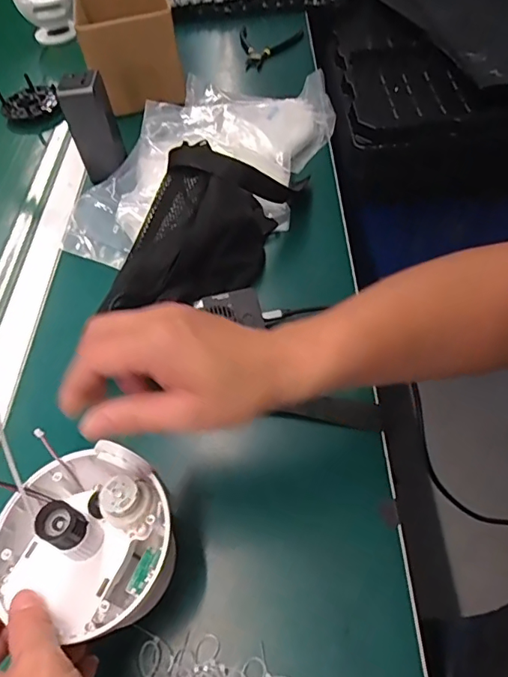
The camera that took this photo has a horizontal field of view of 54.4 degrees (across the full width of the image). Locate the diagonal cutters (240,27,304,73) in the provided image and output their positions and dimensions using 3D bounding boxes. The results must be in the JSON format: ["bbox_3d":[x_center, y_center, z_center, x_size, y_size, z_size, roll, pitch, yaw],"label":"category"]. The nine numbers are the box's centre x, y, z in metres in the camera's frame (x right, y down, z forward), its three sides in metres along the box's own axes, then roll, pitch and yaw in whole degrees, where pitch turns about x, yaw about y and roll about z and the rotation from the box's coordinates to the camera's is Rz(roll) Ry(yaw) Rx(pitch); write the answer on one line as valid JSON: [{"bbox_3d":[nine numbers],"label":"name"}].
[{"bbox_3d":[0.016,-0.486,0.824,0.110,0.014,0.110,13,57,14],"label":"diagonal cutters"}]

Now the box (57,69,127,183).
[{"bbox_3d":[-0.202,-0.269,0.620,0.046,0.114,0.049,-6,53,2],"label":"box"}]

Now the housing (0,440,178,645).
[{"bbox_3d":[-0.112,0.124,0.317,0.120,0.059,0.105,10,57,12],"label":"housing"}]

